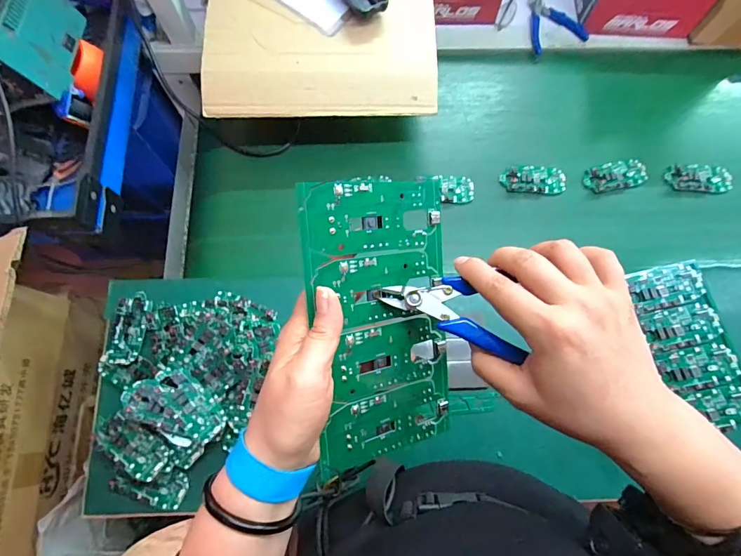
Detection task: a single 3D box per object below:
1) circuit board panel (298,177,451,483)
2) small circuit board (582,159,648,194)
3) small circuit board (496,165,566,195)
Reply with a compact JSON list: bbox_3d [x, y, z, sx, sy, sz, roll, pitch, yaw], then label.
[{"bbox_3d":[0.009,0.030,0.275,0.104,0.004,0.190,-9,99,-29],"label":"circuit board panel"},{"bbox_3d":[0.392,-0.164,0.638,0.099,0.012,0.046,-12,80,-2],"label":"small circuit board"},{"bbox_3d":[0.256,-0.156,0.629,0.097,0.015,0.047,1,77,-1],"label":"small circuit board"}]

